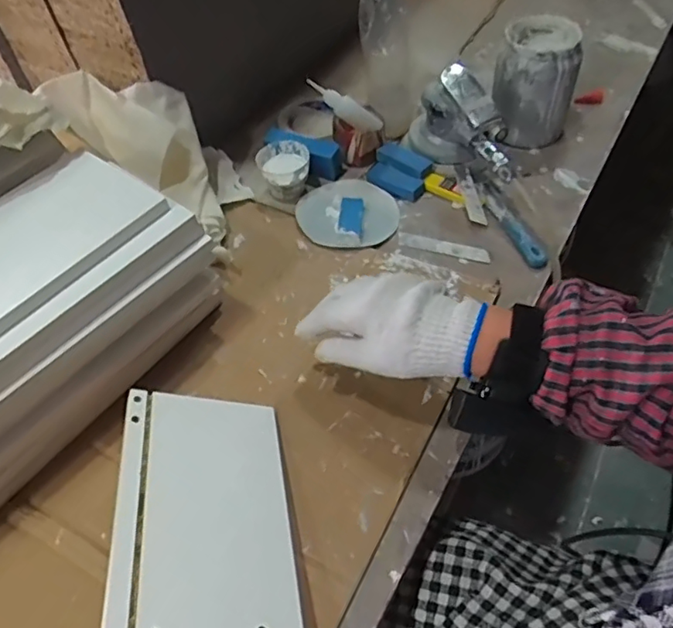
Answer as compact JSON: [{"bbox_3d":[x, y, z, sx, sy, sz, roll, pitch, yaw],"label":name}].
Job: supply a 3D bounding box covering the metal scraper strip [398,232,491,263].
[{"bbox_3d":[0.116,-0.072,0.608,0.100,0.005,0.019,14,54,16],"label":"metal scraper strip"}]

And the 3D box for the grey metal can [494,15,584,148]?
[{"bbox_3d":[0.241,-0.279,0.684,0.090,0.126,0.105,14,54,17],"label":"grey metal can"}]

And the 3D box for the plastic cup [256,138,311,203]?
[{"bbox_3d":[-0.061,-0.171,0.670,0.059,0.042,0.070,-2,51,5],"label":"plastic cup"}]

